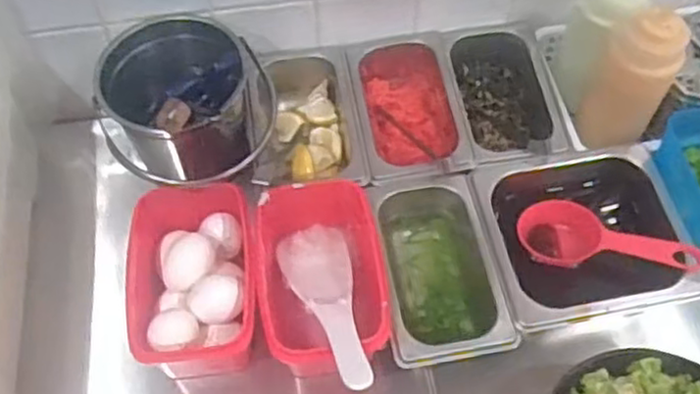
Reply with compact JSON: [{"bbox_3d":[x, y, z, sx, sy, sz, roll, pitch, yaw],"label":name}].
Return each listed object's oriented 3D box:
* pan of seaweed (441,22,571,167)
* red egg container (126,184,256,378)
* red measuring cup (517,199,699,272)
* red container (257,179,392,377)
[{"bbox_3d":[0.155,-0.094,0.764,0.102,0.071,0.173,-9,59,-5],"label":"pan of seaweed"},{"bbox_3d":[-0.136,0.076,0.656,0.110,0.089,0.166,-7,59,-4],"label":"red egg container"},{"bbox_3d":[0.232,0.040,0.661,0.157,0.035,0.056,9,58,20],"label":"red measuring cup"},{"bbox_3d":[-0.026,0.068,0.656,0.106,0.079,0.168,-7,59,-5],"label":"red container"}]

